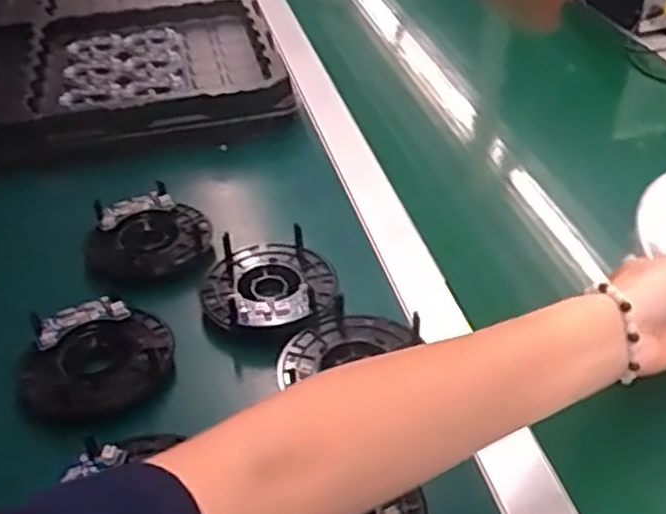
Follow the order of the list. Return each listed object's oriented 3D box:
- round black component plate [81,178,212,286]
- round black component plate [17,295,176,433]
[{"bbox_3d":[-0.150,-0.018,0.609,0.097,0.018,0.097,-2,39,1],"label":"round black component plate"},{"bbox_3d":[-0.162,0.070,0.513,0.101,0.031,0.088,-21,42,-22],"label":"round black component plate"}]

